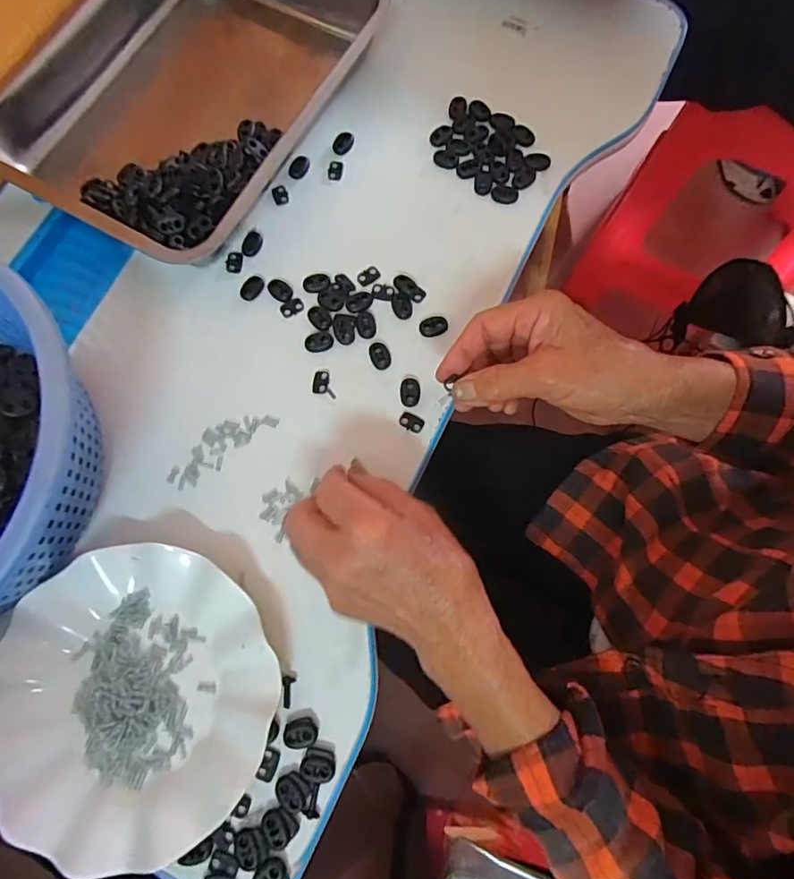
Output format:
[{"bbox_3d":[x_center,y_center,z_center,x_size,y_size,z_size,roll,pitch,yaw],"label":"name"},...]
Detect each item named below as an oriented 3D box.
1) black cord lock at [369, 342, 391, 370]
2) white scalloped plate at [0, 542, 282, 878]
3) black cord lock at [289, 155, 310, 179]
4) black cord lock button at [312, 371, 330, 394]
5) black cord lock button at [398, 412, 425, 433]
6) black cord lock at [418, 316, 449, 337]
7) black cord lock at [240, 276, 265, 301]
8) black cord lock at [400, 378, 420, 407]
[{"bbox_3d":[-0.013,-0.064,0.396,0.015,0.004,0.022,-21,74,-4],"label":"black cord lock"},{"bbox_3d":[-0.169,0.161,0.332,0.176,0.020,0.177,-1,74,2],"label":"white scalloped plate"},{"bbox_3d":[-0.083,-0.230,0.445,0.014,0.004,0.023,19,76,7],"label":"black cord lock"},{"bbox_3d":[-0.057,-0.043,0.392,0.011,0.004,0.018,8,74,4],"label":"black cord lock button"},{"bbox_3d":[0.011,-0.013,0.382,0.018,0.004,0.013,29,77,10],"label":"black cord lock button"},{"bbox_3d":[0.028,-0.087,0.400,0.022,0.004,0.017,-18,74,-3],"label":"black cord lock"},{"bbox_3d":[-0.115,-0.121,0.417,0.017,0.004,0.021,32,78,10],"label":"black cord lock"},{"bbox_3d":[0.010,-0.036,0.389,0.015,0.004,0.022,0,74,2],"label":"black cord lock"}]

